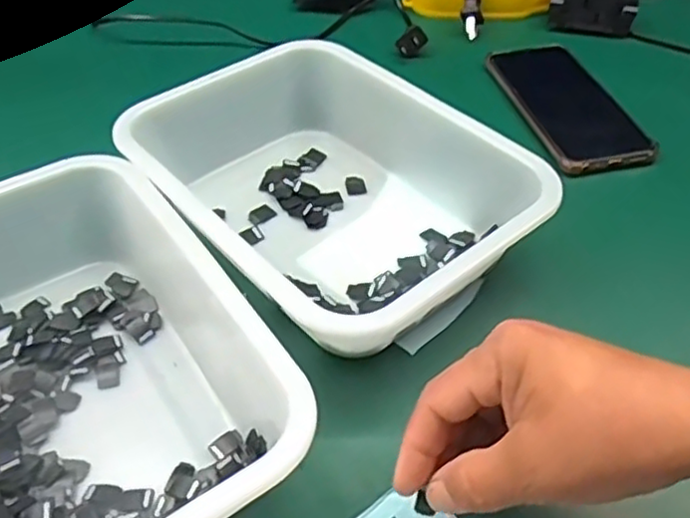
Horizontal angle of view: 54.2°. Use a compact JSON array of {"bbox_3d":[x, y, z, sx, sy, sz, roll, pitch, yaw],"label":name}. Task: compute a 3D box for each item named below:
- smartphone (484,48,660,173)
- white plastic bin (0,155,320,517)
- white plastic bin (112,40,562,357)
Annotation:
[{"bbox_3d":[0.179,-0.131,0.541,0.077,0.014,0.169,-11,48,-9],"label":"smartphone"},{"bbox_3d":[-0.150,0.050,0.339,0.181,0.062,0.261,-27,53,-22],"label":"white plastic bin"},{"bbox_3d":[-0.018,-0.049,0.434,0.176,0.060,0.246,-34,56,-27],"label":"white plastic bin"}]

